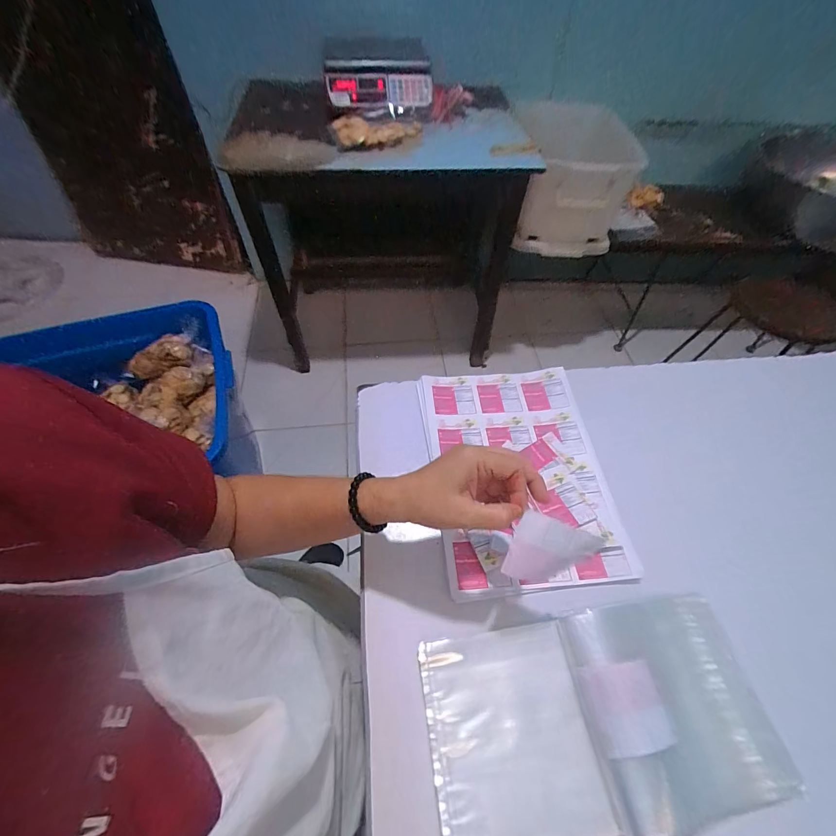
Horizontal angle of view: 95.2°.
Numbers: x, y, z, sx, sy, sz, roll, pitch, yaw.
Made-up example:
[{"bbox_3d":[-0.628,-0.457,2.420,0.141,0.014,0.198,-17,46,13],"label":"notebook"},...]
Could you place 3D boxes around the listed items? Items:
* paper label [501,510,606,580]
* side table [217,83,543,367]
[{"bbox_3d":[0.112,0.115,0.324,0.065,0.008,0.058,21,91,11],"label":"paper label"},{"bbox_3d":[-0.096,-0.602,1.292,0.821,0.714,0.448,-6,56,-6],"label":"side table"}]

